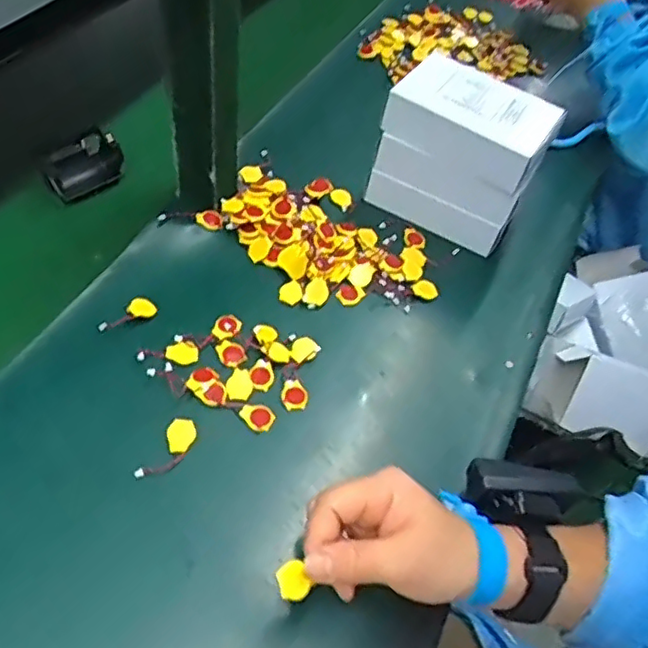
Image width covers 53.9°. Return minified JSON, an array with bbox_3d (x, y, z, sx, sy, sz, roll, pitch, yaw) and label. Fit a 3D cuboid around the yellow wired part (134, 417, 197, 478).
[{"bbox_3d":[-0.108,0.087,0.446,0.022,0.004,0.052,24,53,10],"label":"yellow wired part"}]

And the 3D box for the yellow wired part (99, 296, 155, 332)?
[{"bbox_3d":[-0.158,-0.009,0.509,0.046,0.010,0.017,-20,56,-20],"label":"yellow wired part"}]

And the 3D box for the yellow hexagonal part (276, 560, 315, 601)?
[{"bbox_3d":[-0.018,0.145,0.359,0.016,0.005,0.021,-20,79,-19],"label":"yellow hexagonal part"}]

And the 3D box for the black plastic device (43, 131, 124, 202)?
[{"bbox_3d":[-0.232,-0.151,0.612,0.073,0.035,0.047,-26,61,-26],"label":"black plastic device"}]

